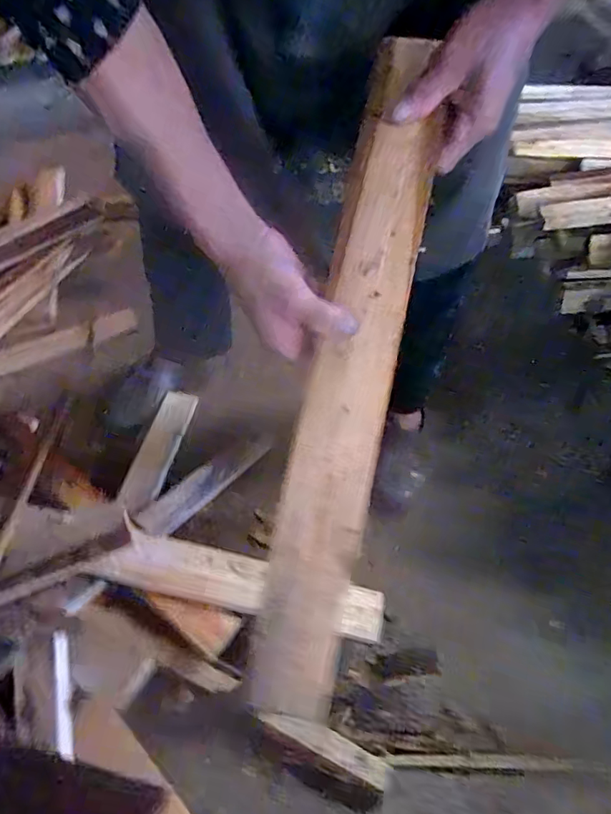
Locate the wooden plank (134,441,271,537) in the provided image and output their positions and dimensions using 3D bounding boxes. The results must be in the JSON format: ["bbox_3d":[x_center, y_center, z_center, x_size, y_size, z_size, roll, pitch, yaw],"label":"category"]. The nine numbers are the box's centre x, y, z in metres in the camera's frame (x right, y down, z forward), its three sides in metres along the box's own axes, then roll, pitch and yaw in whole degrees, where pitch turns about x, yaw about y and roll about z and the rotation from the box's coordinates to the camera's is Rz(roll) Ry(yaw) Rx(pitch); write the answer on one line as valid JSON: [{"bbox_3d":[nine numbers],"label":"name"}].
[{"bbox_3d":[-0.145,0.112,0.733,0.052,0.014,0.219,35,51,26],"label":"wooden plank"}]

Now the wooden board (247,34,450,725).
[{"bbox_3d":[0.029,-0.018,0.362,0.061,0.016,0.477,11,90,13],"label":"wooden board"}]

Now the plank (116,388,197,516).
[{"bbox_3d":[-0.227,0.063,0.773,0.058,0.023,0.220,6,55,9],"label":"plank"}]

